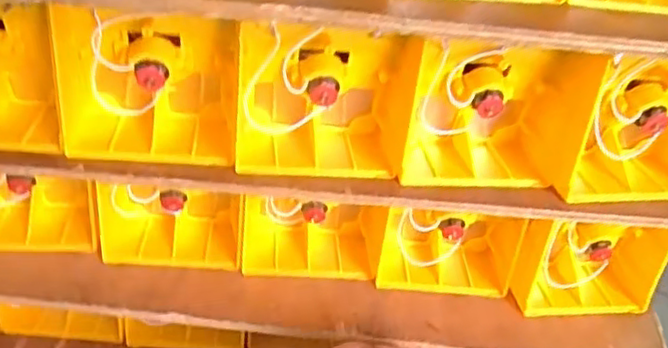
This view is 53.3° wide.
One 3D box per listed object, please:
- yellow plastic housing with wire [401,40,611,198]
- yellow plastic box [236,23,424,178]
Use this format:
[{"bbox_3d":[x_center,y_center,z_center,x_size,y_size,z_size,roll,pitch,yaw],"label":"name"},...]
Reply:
[{"bbox_3d":[0.082,-0.031,0.344,0.090,0.068,0.052,6,31,-4],"label":"yellow plastic housing with wire"},{"bbox_3d":[-0.006,-0.040,0.338,0.087,0.064,0.059,1,32,-12],"label":"yellow plastic box"}]

